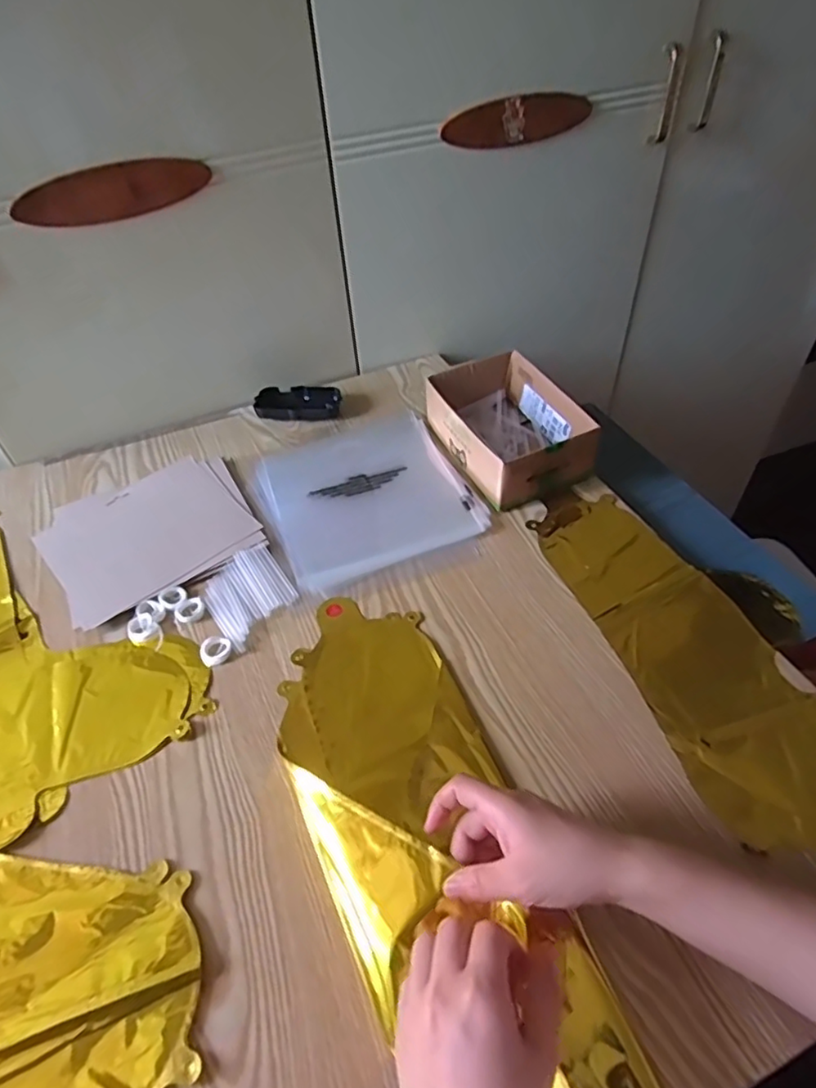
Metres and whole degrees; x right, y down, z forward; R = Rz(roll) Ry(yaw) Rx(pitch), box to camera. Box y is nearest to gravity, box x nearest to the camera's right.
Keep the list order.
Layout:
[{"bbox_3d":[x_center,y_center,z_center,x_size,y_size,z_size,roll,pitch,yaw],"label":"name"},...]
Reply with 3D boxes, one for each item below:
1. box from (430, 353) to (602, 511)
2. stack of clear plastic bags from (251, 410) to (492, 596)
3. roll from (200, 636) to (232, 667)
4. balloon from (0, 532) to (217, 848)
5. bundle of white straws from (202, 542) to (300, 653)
[{"bbox_3d":[0.112,-0.132,0.694,0.129,0.062,0.186,-19,50,-13],"label":"box"},{"bbox_3d":[-0.050,-0.058,0.700,0.221,0.008,0.244,-19,50,-13],"label":"stack of clear plastic bags"},{"bbox_3d":[-0.175,0.096,0.558,0.028,0.008,0.027,-1,48,2],"label":"roll"},{"bbox_3d":[-0.389,0.092,0.576,0.407,0.010,0.231,34,58,28],"label":"balloon"},{"bbox_3d":[-0.154,0.047,0.594,0.079,0.007,0.095,-31,54,-23],"label":"bundle of white straws"}]

